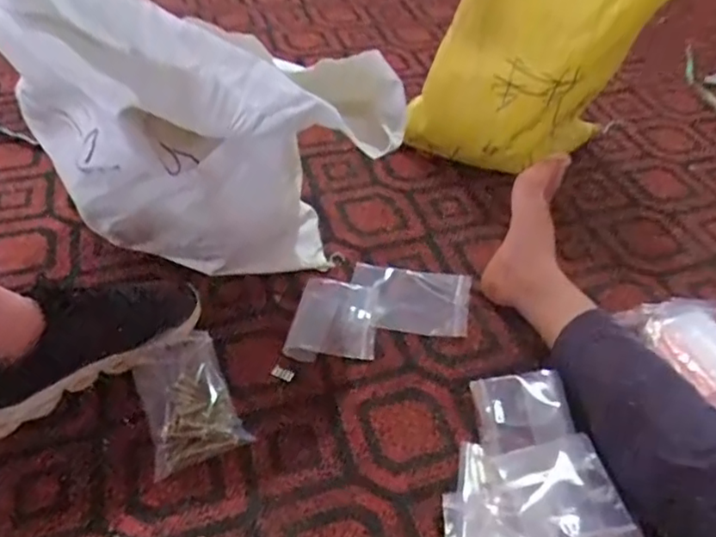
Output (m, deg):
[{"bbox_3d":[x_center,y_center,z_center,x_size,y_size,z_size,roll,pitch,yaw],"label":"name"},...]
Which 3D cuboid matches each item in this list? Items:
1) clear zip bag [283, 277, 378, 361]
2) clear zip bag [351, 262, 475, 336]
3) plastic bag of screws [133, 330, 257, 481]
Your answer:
[{"bbox_3d":[-0.026,0.064,0.732,0.095,0.024,0.116,9,45,4],"label":"clear zip bag"},{"bbox_3d":[0.065,0.035,0.768,0.144,0.017,0.094,8,53,10],"label":"clear zip bag"},{"bbox_3d":[-0.177,0.132,0.643,0.086,0.031,0.141,-16,48,-20],"label":"plastic bag of screws"}]

